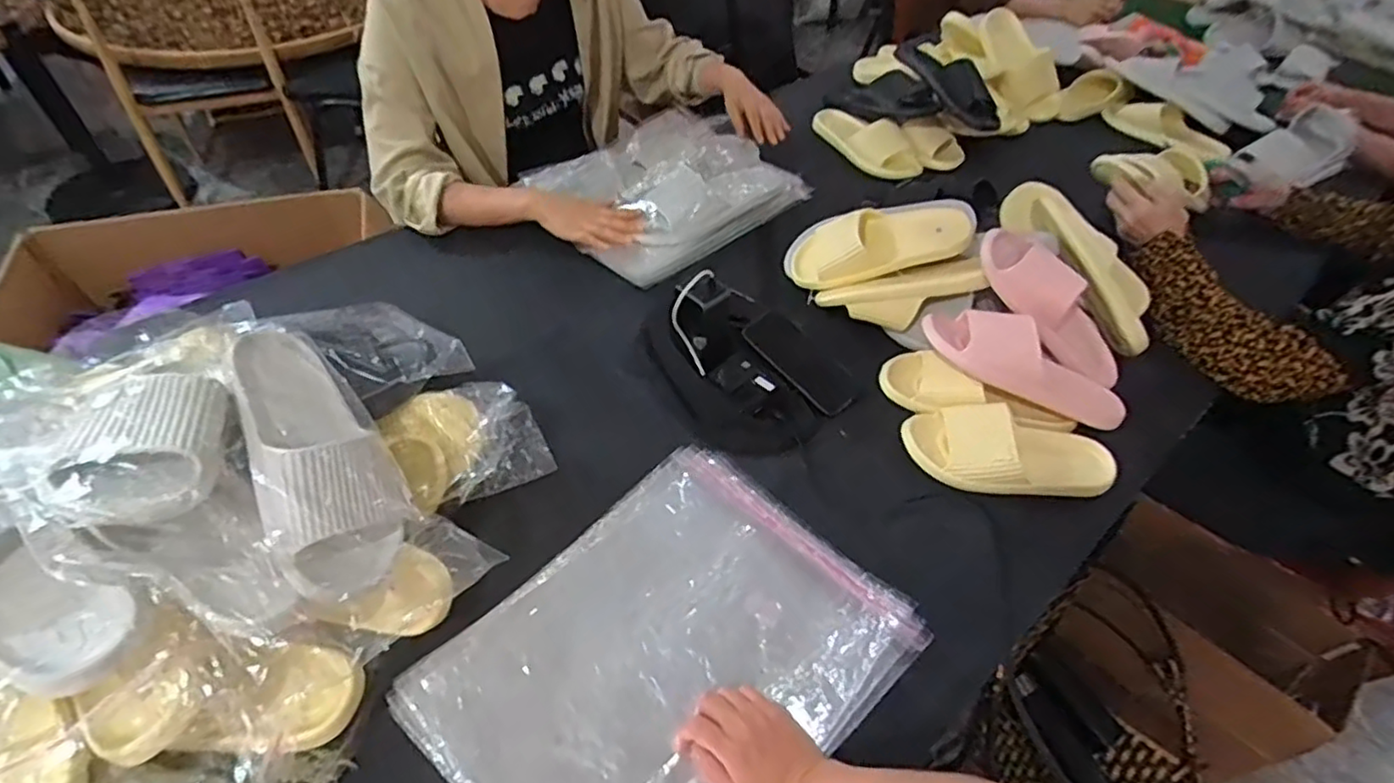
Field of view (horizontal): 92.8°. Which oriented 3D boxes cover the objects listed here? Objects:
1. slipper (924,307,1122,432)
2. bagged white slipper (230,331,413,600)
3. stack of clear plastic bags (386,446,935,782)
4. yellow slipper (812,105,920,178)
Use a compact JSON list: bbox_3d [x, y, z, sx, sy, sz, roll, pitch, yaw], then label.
[{"bbox_3d":[0.409,-0.033,0.815,0.263,0.058,0.091,26,51,-5],"label":"slipper"},{"bbox_3d":[-0.332,0.047,0.575,0.100,0.075,0.251,-25,70,-23],"label":"bagged white slipper"},{"bbox_3d":[-0.020,0.247,0.622,0.309,0.034,0.395,37,57,25],"label":"stack of clear plastic bags"},{"bbox_3d":[0.314,-0.482,1.230,0.086,0.072,0.238,-31,58,-27],"label":"yellow slipper"}]

